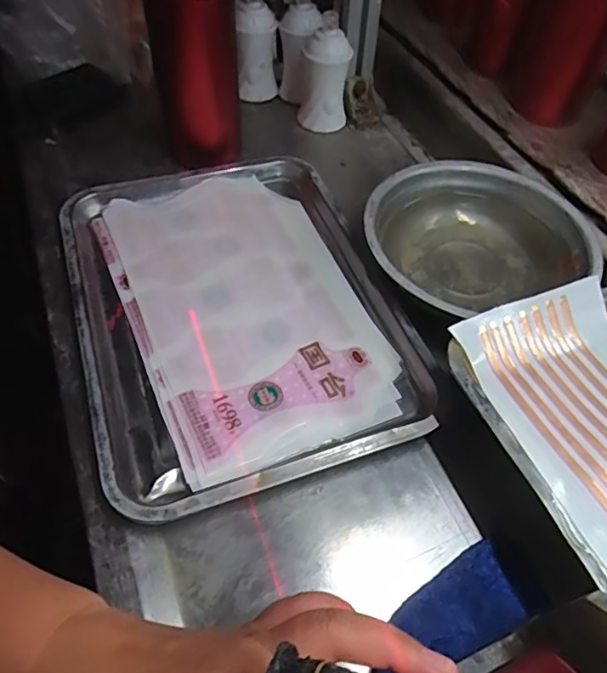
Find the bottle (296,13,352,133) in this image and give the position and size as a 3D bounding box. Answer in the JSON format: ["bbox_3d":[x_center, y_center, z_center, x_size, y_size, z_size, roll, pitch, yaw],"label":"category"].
[{"bbox_3d":[0.023,-0.297,0.615,0.057,0.115,0.050,-2,54,-2],"label":"bottle"}]

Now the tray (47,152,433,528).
[{"bbox_3d":[-0.062,-0.036,0.460,0.254,0.028,0.343,-16,56,-12],"label":"tray"}]

